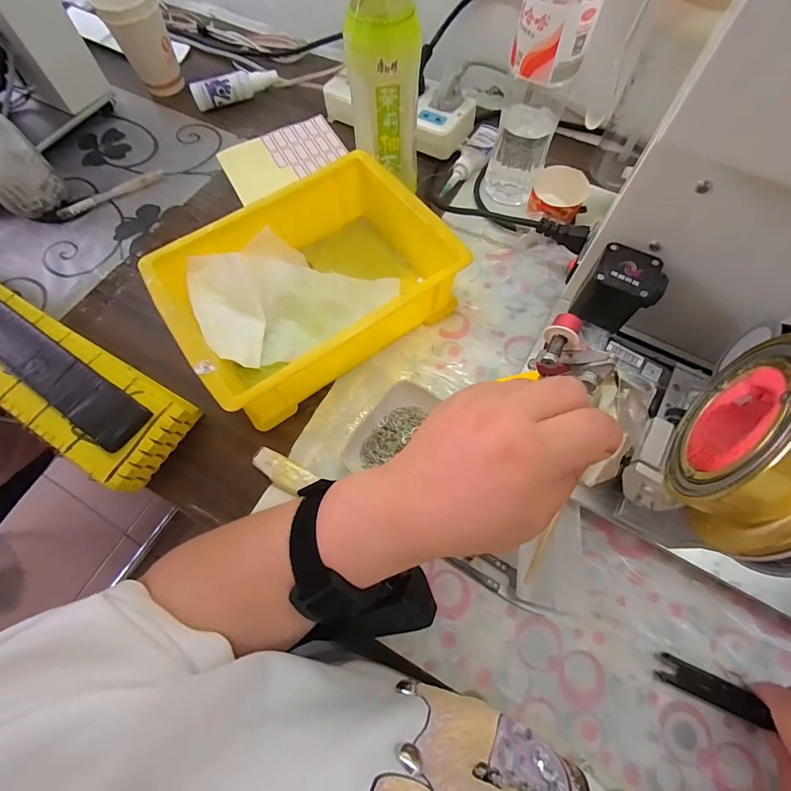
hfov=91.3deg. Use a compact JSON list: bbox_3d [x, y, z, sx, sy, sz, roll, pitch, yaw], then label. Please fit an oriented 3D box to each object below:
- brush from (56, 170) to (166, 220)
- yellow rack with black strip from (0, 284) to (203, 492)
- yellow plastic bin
[{"bbox_3d":[-0.343,-0.244,0.465,0.128,0.012,0.017,-29,71,-10],"label":"brush"},{"bbox_3d":[-0.346,-0.035,0.364,0.350,0.053,0.088,28,71,11],"label":"yellow rack with black strip"},{"bbox_3d":[-0.080,-0.105,0.369,0.238,0.077,0.170,-34,72,-12],"label":"yellow plastic bin"}]

